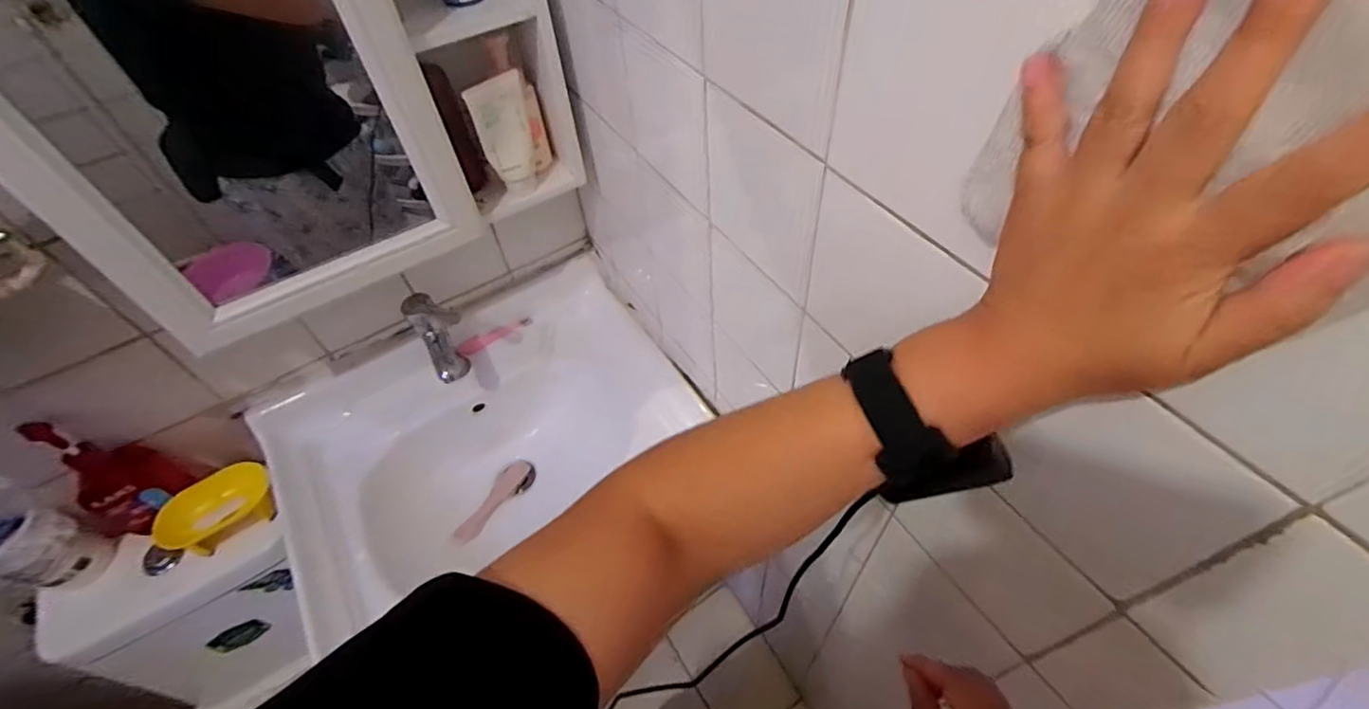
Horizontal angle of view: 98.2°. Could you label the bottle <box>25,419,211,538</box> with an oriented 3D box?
[{"bbox_3d":[-0.807,0.167,0.833,0.056,0.215,0.122,36,63,28],"label":"bottle"}]

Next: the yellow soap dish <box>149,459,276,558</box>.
[{"bbox_3d":[-0.706,0.236,0.889,0.172,0.066,0.083,-32,56,-19],"label":"yellow soap dish"}]

